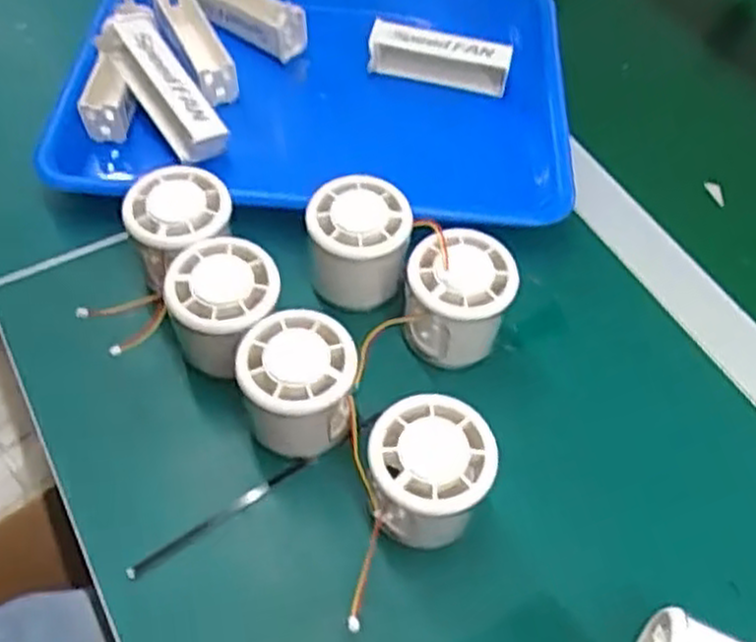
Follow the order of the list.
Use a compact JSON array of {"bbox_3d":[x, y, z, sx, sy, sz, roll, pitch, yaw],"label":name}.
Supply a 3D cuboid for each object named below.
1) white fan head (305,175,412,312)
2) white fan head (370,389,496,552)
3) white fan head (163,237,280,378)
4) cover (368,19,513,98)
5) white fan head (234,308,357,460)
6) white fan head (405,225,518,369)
[{"bbox_3d":[-0.012,-0.042,0.455,0.058,0.060,0.058,7,54,1],"label":"white fan head"},{"bbox_3d":[0.024,0.074,0.376,0.054,0.057,0.058,2,55,-3],"label":"white fan head"},{"bbox_3d":[-0.081,-0.006,0.420,0.055,0.050,0.055,-5,55,-8],"label":"white fan head"},{"bbox_3d":[0.044,-0.189,0.566,0.099,0.039,0.018,8,54,1],"label":"cover"},{"bbox_3d":[-0.041,0.034,0.401,0.055,0.060,0.052,7,54,1],"label":"white fan head"},{"bbox_3d":[0.044,-0.011,0.437,0.055,0.058,0.053,2,55,-3],"label":"white fan head"}]

